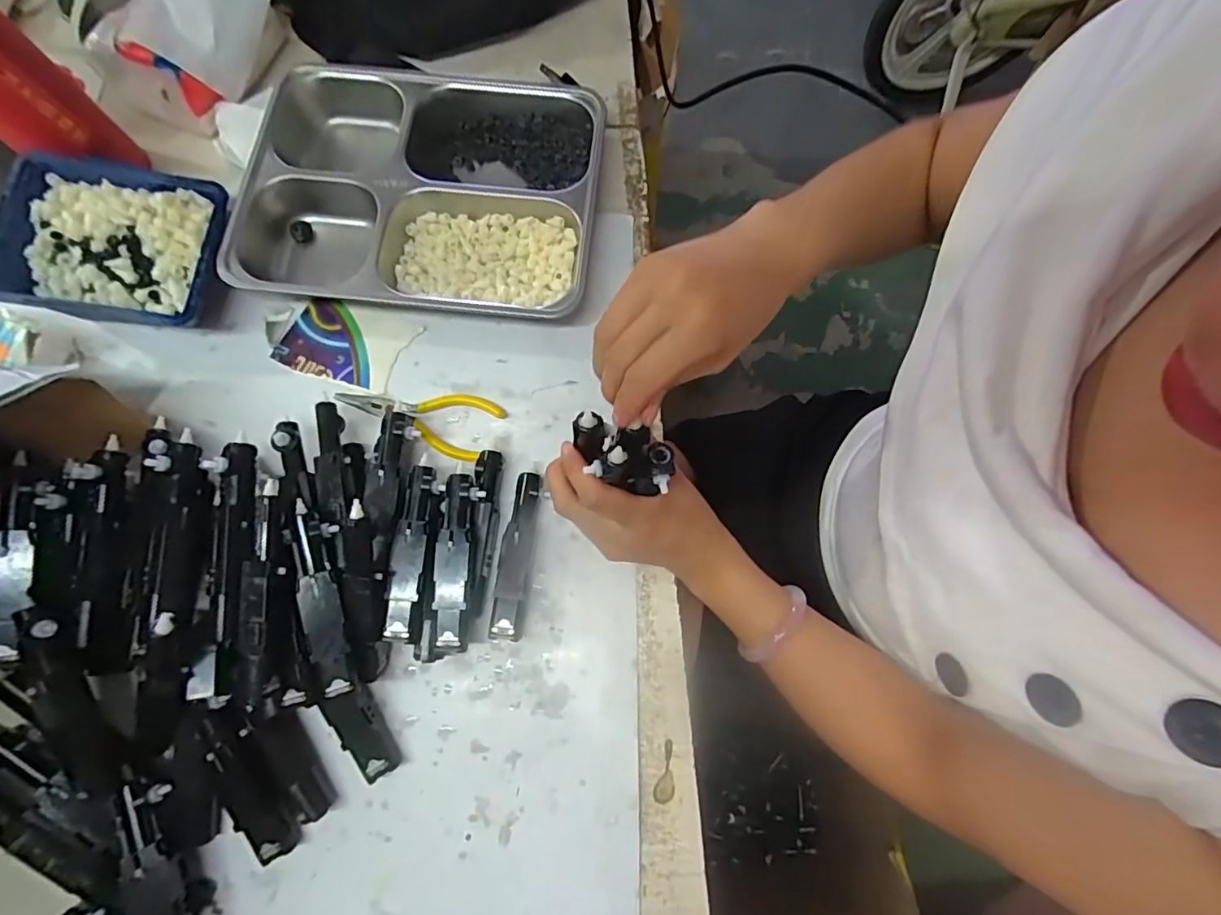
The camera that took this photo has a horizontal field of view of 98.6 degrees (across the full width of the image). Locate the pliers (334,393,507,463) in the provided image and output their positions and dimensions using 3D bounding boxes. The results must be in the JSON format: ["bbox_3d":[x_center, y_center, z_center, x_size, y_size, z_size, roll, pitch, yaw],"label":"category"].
[{"bbox_3d":[-0.148,-0.034,0.404,0.123,0.009,0.048,15,77,2],"label":"pliers"}]

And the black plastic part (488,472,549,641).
[{"bbox_3d":[-0.067,0.071,0.388,0.026,0.015,0.118,11,76,1],"label":"black plastic part"}]

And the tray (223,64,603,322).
[{"bbox_3d":[-0.151,-0.218,0.434,0.277,0.042,0.217,6,76,0],"label":"tray"}]

